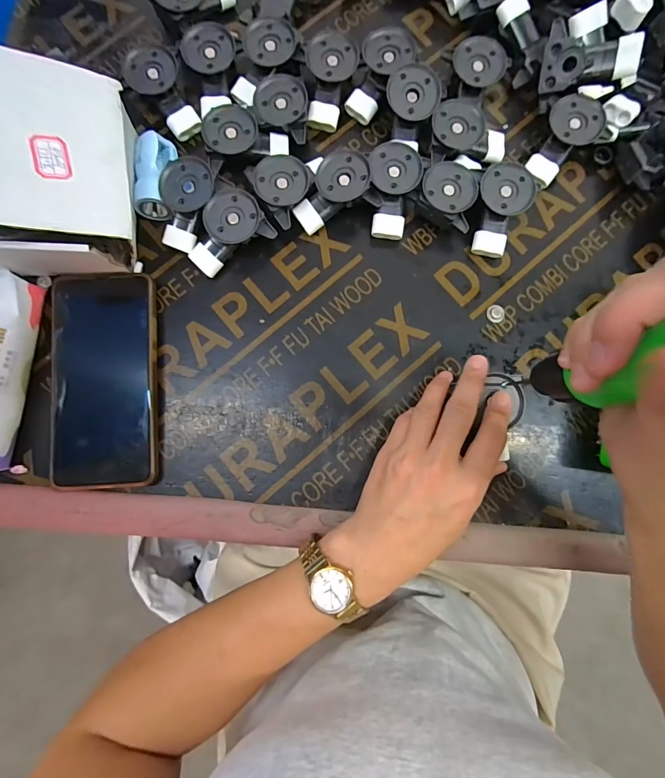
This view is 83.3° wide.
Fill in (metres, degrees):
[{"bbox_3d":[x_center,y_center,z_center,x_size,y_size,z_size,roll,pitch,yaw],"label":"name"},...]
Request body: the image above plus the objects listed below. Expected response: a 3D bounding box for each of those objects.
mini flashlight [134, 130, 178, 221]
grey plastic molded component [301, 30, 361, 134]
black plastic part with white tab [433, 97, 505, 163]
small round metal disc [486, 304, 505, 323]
[{"bbox_3d":[-0.143,-0.170,0.304,0.029,0.028,0.063,-2,82,-2],"label":"mini flashlight"},{"bbox_3d":[-0.004,-0.256,0.315,0.041,0.032,0.065,13,82,1],"label":"grey plastic molded component"},{"bbox_3d":[0.113,-0.212,0.312,0.062,0.030,0.037,2,82,-1],"label":"black plastic part with white tab"},{"bbox_3d":[0.135,-0.063,0.308,0.014,0.004,0.015,0,82,-1],"label":"small round metal disc"}]

